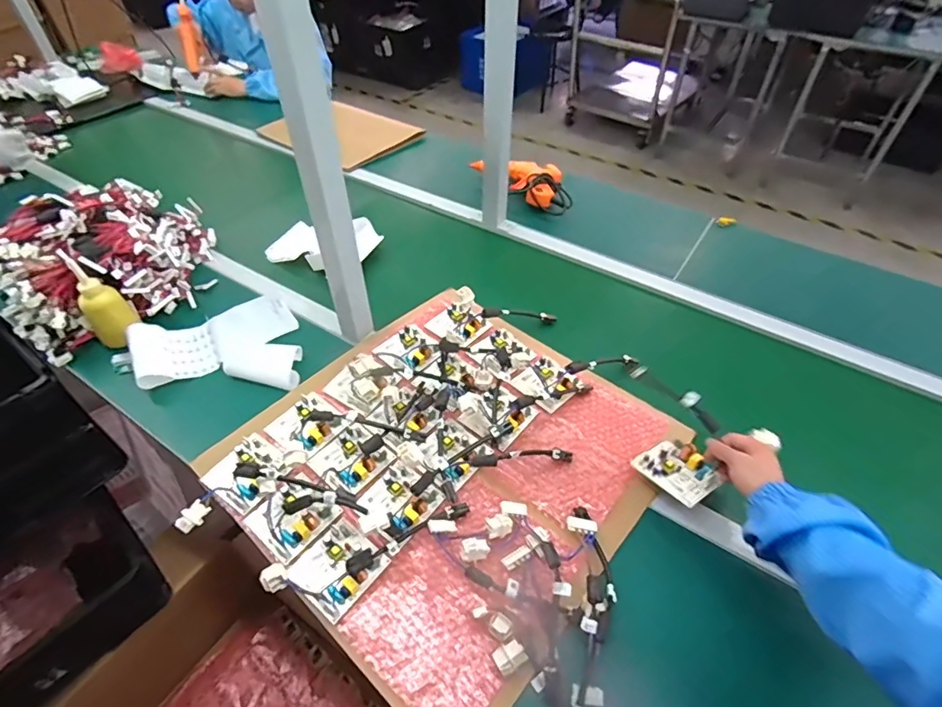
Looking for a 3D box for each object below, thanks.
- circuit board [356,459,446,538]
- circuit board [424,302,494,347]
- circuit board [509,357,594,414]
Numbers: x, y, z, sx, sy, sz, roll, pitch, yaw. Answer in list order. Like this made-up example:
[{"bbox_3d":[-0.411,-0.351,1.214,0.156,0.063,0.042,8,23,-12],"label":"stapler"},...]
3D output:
[{"bbox_3d":[-0.089,0.177,0.625,0.084,0.034,0.084,-32,55,-26],"label":"circuit board"},{"bbox_3d":[-0.016,-0.061,0.854,0.084,0.029,0.093,30,54,25],"label":"circuit board"},{"bbox_3d":[0.123,0.043,0.766,0.086,0.023,0.089,-33,54,-31],"label":"circuit board"}]

